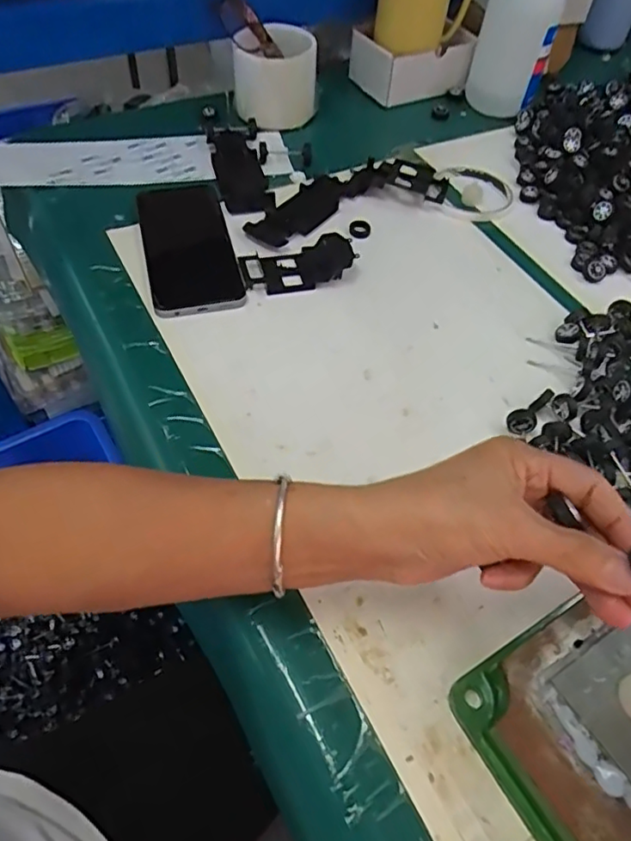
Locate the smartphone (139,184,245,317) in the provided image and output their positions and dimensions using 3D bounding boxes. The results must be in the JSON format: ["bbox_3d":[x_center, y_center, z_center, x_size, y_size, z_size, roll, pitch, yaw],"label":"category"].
[{"bbox_3d":[-0.112,-0.158,0.512,0.074,0.011,0.172,-10,56,-12],"label":"smartphone"}]

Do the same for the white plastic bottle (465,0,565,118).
[{"bbox_3d":[0.220,-0.425,0.640,0.076,0.160,0.060,15,54,6],"label":"white plastic bottle"}]

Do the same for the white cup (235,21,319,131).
[{"bbox_3d":[-0.042,-0.359,0.617,0.089,0.078,0.075,3,54,-3],"label":"white cup"}]

